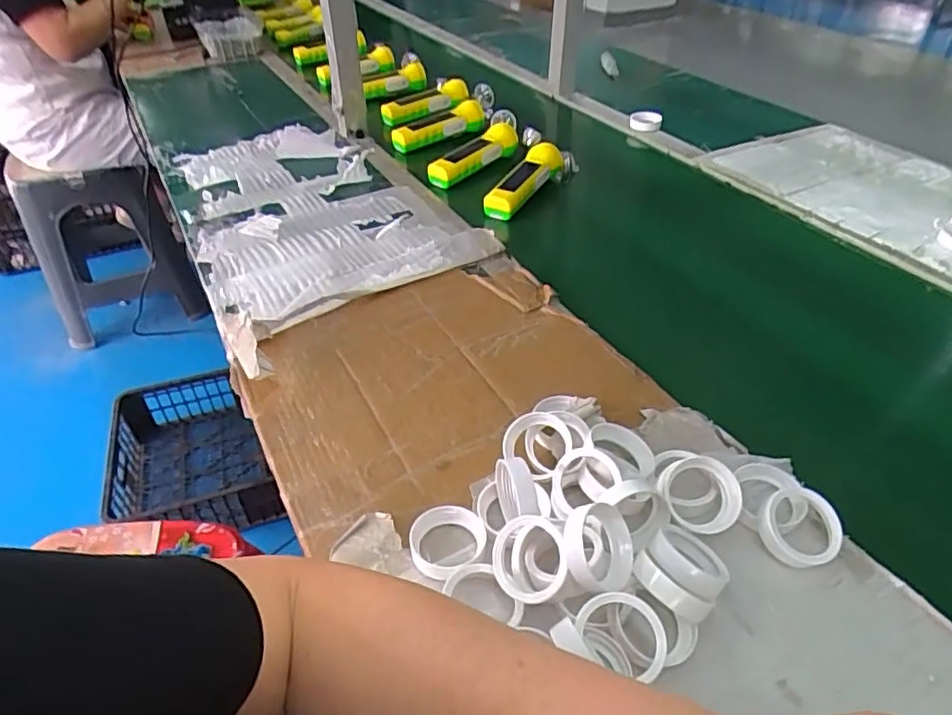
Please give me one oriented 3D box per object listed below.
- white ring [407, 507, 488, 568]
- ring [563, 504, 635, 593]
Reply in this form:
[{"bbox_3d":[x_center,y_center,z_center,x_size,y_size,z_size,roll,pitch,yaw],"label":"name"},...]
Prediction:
[{"bbox_3d":[-0.019,0.131,0.441,0.049,0.020,0.049,0,41,0],"label":"white ring"},{"bbox_3d":[0.079,0.118,0.394,0.050,0.017,0.056,35,46,-12],"label":"ring"}]

